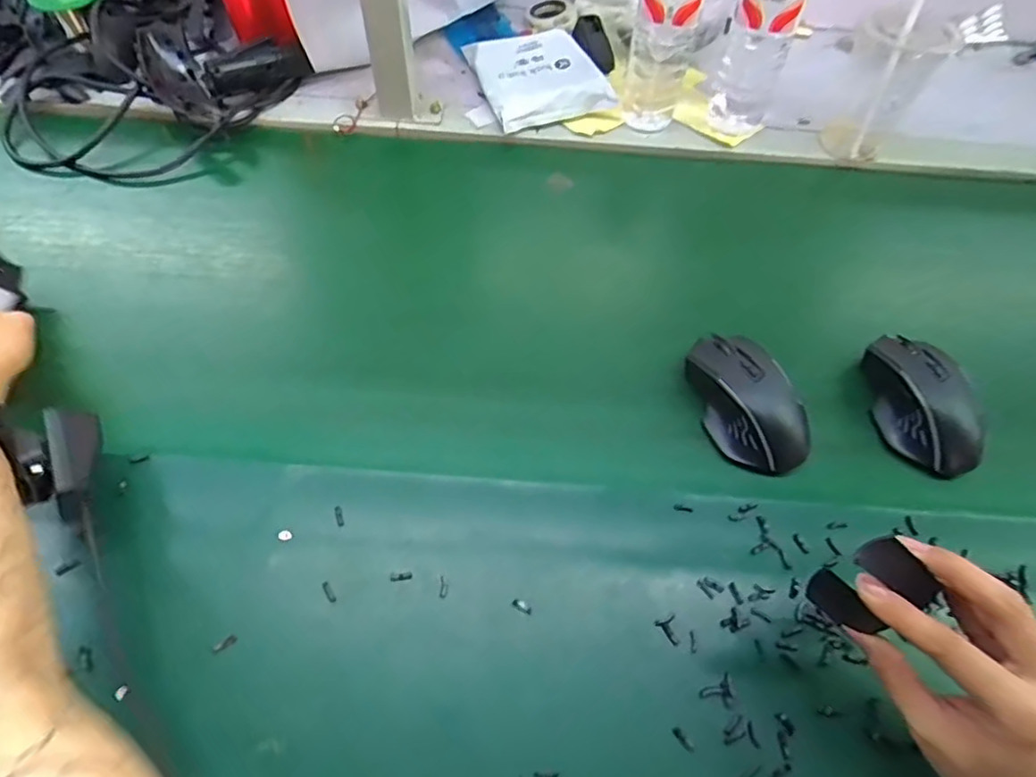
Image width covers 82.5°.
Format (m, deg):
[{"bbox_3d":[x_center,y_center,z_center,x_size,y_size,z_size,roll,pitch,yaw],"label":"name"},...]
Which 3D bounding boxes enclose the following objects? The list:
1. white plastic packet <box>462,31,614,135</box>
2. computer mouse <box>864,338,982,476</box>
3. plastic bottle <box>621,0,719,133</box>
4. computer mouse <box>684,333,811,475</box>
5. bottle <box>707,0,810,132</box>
[{"bbox_3d":[0.019,-0.362,0.680,0.128,0.034,0.160,-15,60,-11],"label":"white plastic packet"},{"bbox_3d":[0.318,0.007,0.463,0.078,0.041,0.113,-3,58,-4],"label":"computer mouse"},{"bbox_3d":[0.152,-0.367,0.575,0.072,0.203,0.065,10,58,5],"label":"plastic bottle"},{"bbox_3d":[0.177,0.006,0.454,0.077,0.038,0.116,-24,62,-16],"label":"computer mouse"},{"bbox_3d":[0.248,-0.367,0.585,0.063,0.235,0.067,19,59,10],"label":"bottle"}]

